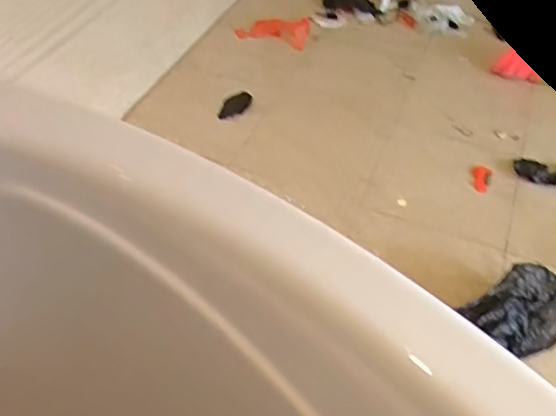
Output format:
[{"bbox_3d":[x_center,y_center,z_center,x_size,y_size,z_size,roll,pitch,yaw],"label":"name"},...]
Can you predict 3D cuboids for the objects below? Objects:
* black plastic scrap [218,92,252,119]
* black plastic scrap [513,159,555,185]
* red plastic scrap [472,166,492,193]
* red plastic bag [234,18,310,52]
[{"bbox_3d":[-0.103,-0.247,1.363,0.103,0.007,0.051,-31,72,-27],"label":"black plastic scrap"},{"bbox_3d":[0.588,-0.082,1.235,0.128,0.018,0.069,9,48,6],"label":"black plastic scrap"},{"bbox_3d":[0.439,-0.063,1.213,0.040,0.005,0.082,15,50,12],"label":"red plastic scrap"},{"bbox_3d":[-0.012,-0.491,1.573,0.203,0.037,0.122,0,48,-2],"label":"red plastic bag"}]

